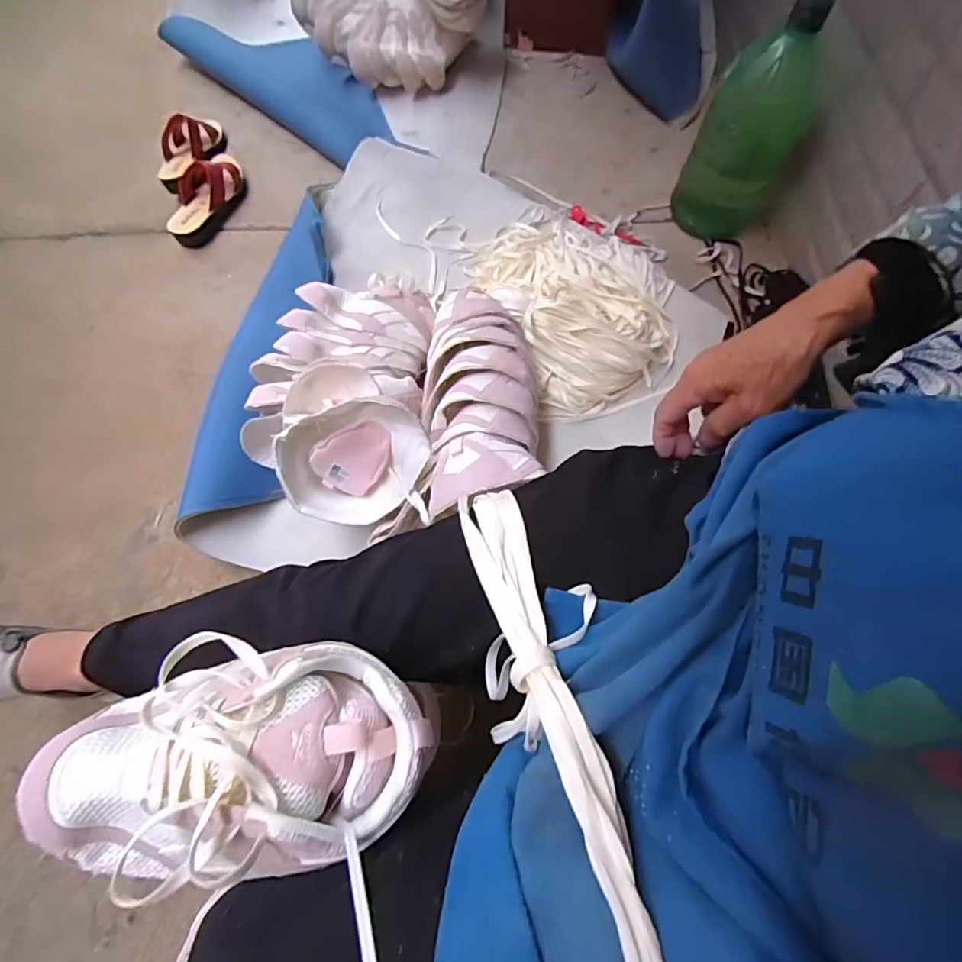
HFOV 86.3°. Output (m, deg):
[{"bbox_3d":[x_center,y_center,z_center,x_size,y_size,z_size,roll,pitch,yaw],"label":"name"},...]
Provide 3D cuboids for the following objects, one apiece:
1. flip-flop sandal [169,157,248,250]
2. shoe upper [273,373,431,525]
[{"bbox_3d":[-0.528,-0.545,0.988,0.097,0.065,0.225,20,66,6],"label":"flip-flop sandal"},{"bbox_3d":[-0.153,-0.027,0.604,0.188,0.160,0.107,-10,65,-3],"label":"shoe upper"}]

